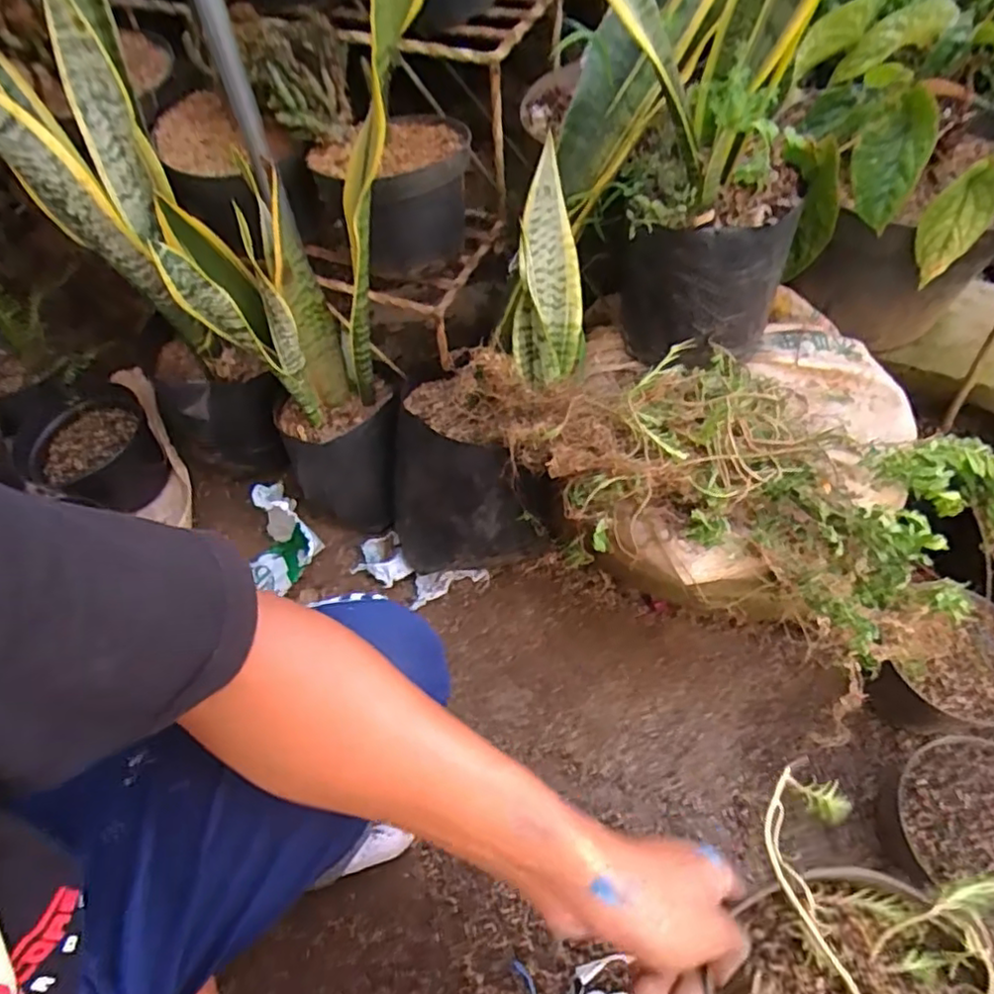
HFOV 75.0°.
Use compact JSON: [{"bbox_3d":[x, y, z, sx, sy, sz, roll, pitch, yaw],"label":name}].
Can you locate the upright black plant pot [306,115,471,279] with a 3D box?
[{"bbox_3d":[-0.109,-0.340,0.726,0.175,0.114,0.162,-36,64,-19],"label":"upright black plant pot"}]

